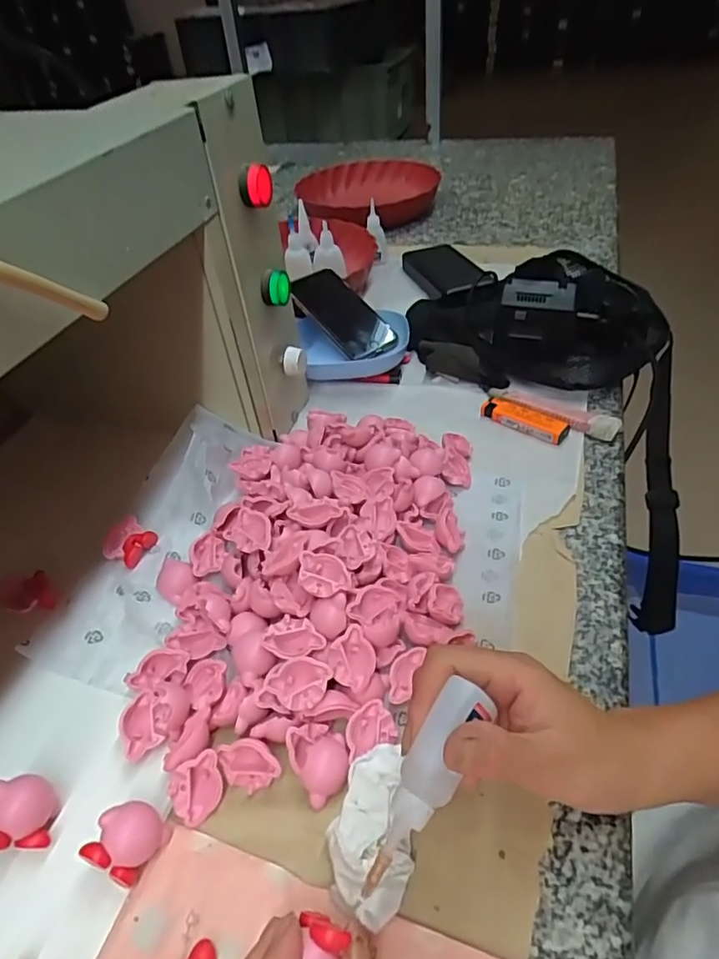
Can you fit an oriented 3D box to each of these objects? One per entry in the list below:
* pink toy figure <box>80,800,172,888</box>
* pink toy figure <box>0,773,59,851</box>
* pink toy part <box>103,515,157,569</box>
[{"bbox_3d":[-0.120,0.186,0.292,0.029,0.023,0.033,19,49,20],"label":"pink toy figure"},{"bbox_3d":[-0.175,0.175,0.294,0.024,0.033,0.033,-11,43,-4],"label":"pink toy figure"},{"bbox_3d":[-0.178,0.047,0.431,0.036,0.012,0.037,19,49,20],"label":"pink toy part"}]

